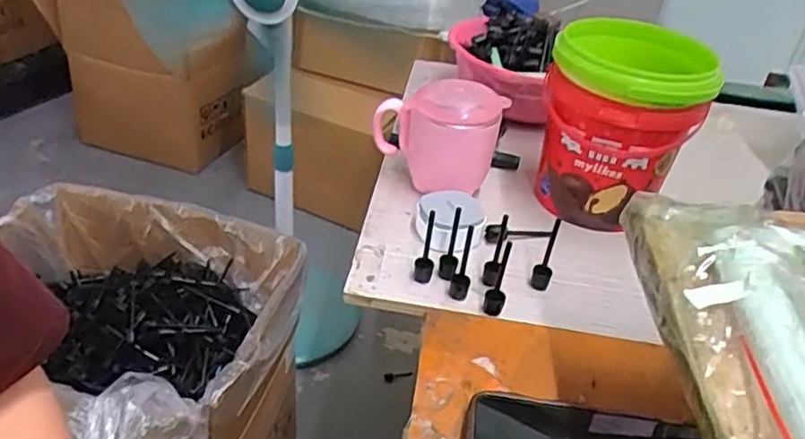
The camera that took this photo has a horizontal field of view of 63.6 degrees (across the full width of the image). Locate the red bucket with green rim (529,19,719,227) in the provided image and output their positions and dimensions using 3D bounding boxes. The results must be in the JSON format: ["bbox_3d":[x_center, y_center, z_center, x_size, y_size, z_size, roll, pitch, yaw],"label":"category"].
[{"bbox_3d":[0.189,-0.081,0.580,0.121,0.157,0.132,17,36,14],"label":"red bucket with green rim"}]

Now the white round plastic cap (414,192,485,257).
[{"bbox_3d":[0.039,0.002,0.544,0.057,0.034,0.046,10,35,4],"label":"white round plastic cap"}]

